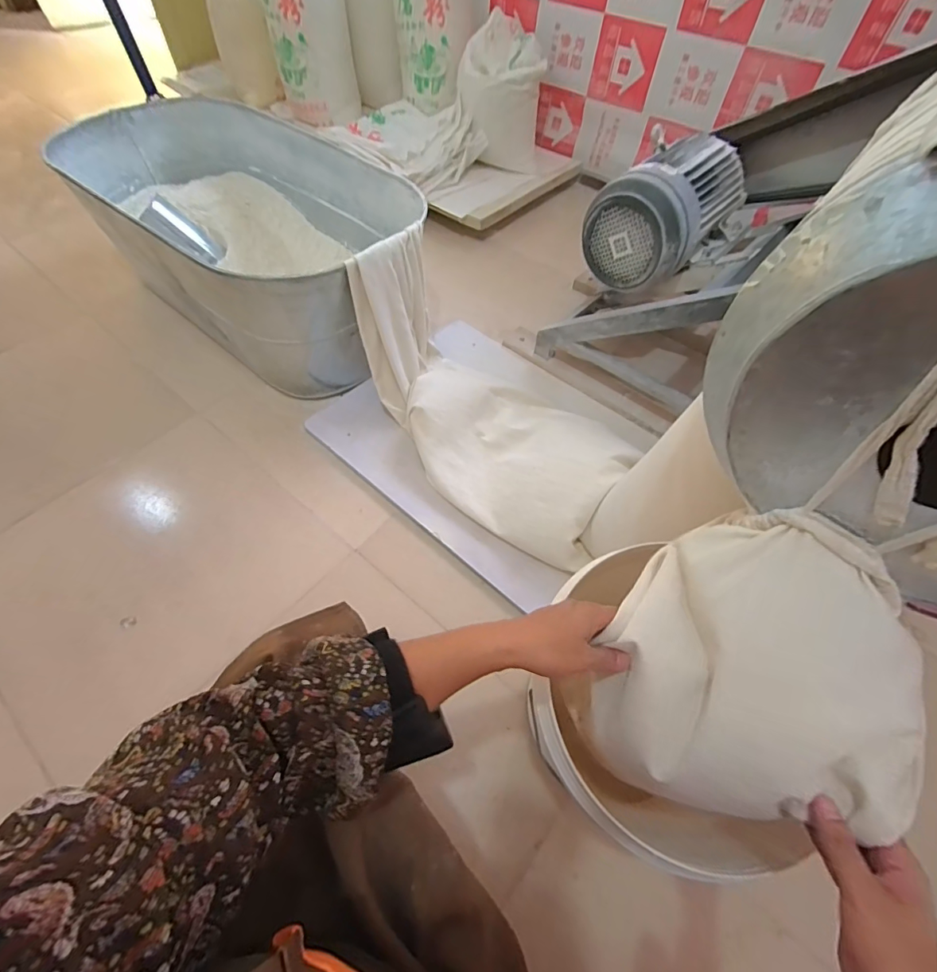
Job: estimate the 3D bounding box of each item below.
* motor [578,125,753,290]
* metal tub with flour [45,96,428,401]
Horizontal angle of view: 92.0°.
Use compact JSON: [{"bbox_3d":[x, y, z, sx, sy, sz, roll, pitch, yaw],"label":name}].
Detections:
[{"bbox_3d":[0.482,-0.661,1.099,0.382,0.216,0.222,-39,66,-24],"label":"motor"},{"bbox_3d":[-0.630,-0.742,1.293,1.102,0.337,0.572,37,63,20],"label":"metal tub with flour"}]

